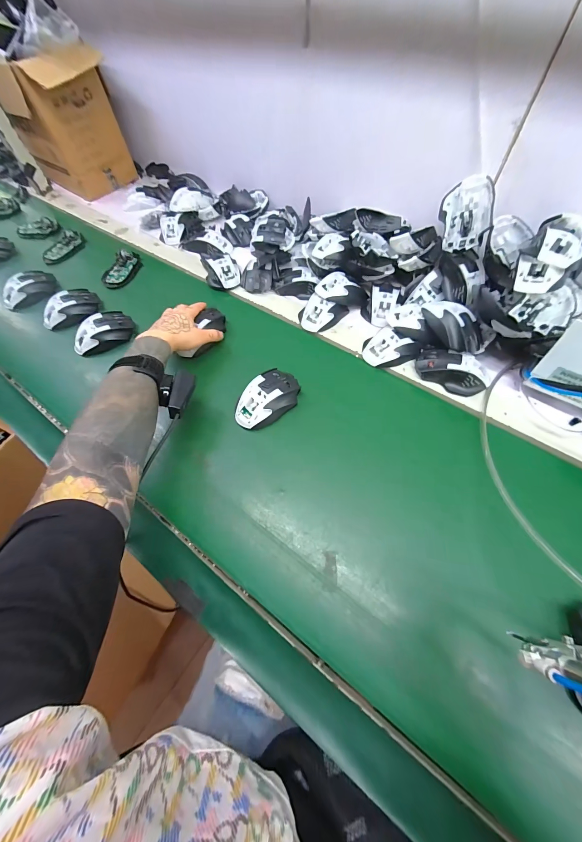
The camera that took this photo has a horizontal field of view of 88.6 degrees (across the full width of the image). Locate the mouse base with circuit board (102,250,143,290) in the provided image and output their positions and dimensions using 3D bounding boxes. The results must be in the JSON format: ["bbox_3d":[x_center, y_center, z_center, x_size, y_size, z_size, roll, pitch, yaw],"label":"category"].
[{"bbox_3d":[-0.390,-0.355,0.687,0.057,0.016,0.114,21,67,12],"label":"mouse base with circuit board"}]

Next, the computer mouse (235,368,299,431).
[{"bbox_3d":[-0.038,-0.034,0.484,0.067,0.041,0.113,37,69,20],"label":"computer mouse"}]

